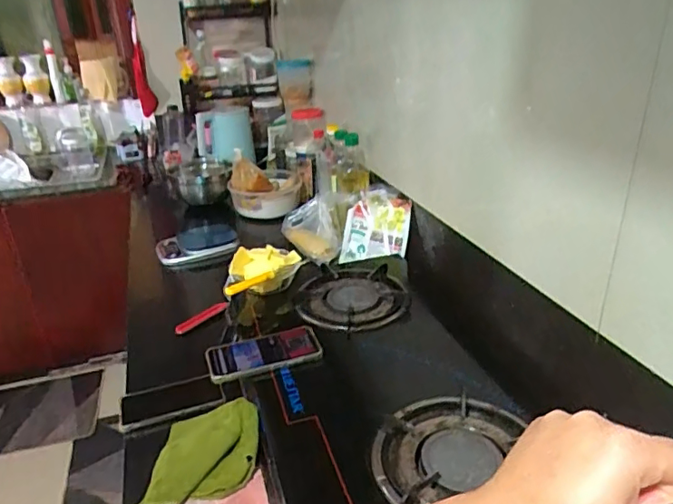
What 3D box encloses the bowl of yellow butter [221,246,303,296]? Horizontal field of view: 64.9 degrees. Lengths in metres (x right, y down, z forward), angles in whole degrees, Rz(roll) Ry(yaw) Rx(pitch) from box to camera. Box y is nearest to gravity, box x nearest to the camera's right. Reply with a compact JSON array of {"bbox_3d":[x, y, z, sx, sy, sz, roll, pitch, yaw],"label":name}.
[{"bbox_3d":[-0.139,0.038,1.005,0.145,0.065,0.117,-8,26,-12],"label":"bowl of yellow butter"}]

